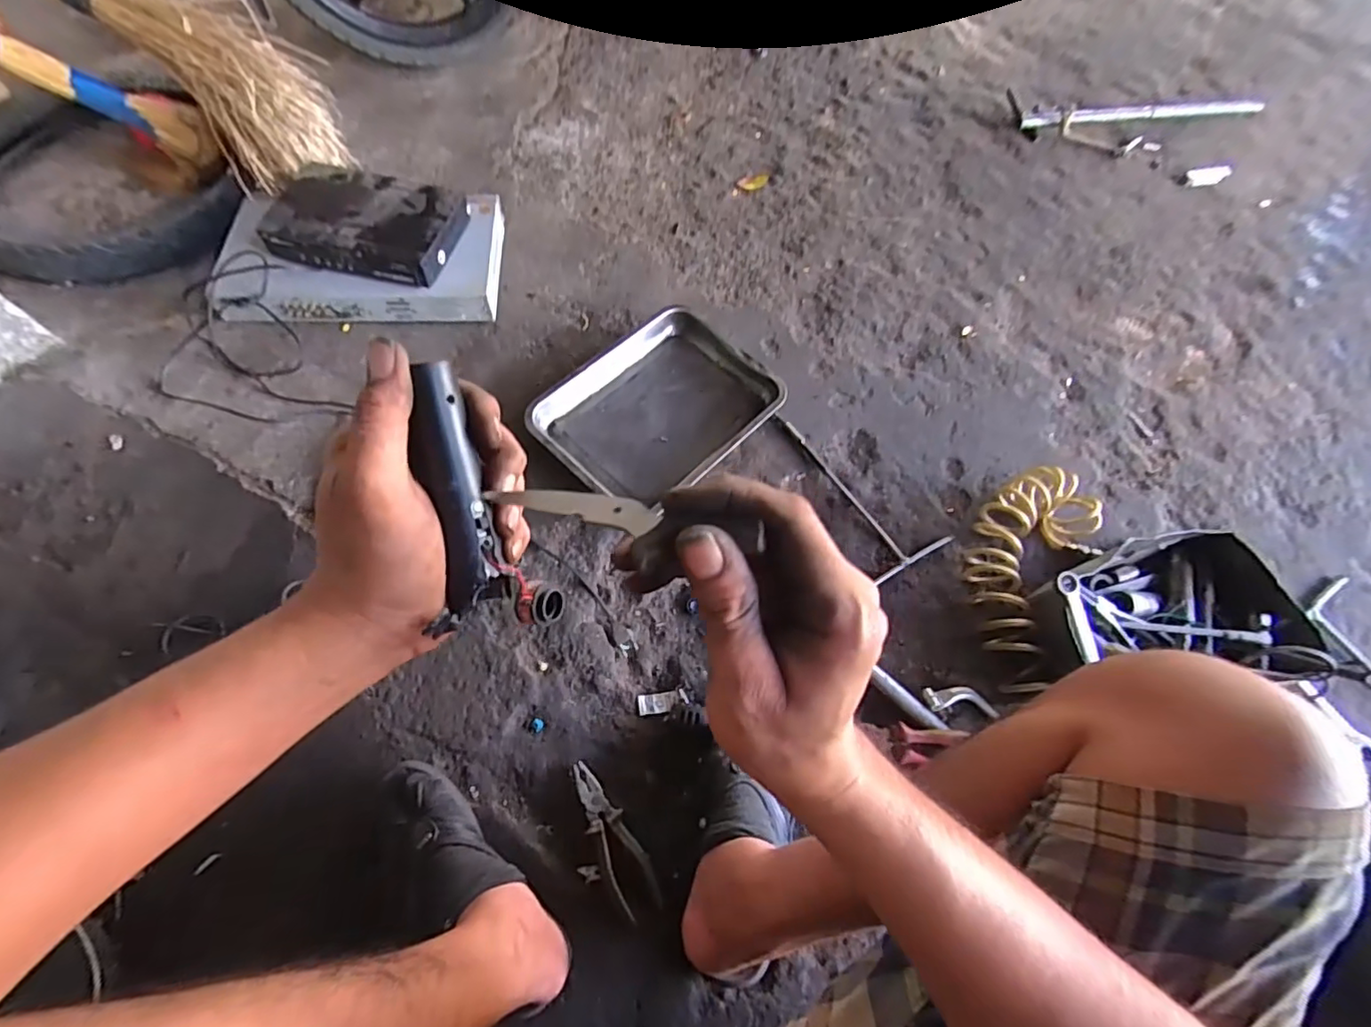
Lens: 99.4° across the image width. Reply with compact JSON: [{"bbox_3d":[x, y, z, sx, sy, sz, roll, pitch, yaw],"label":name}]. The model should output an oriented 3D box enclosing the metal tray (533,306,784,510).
[{"bbox_3d":[-0.048,-0.167,0.920,0.270,0.047,0.341,43,70,15],"label":"metal tray"}]

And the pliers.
[{"bbox_3d":[-0.085,0.372,0.673,0.047,0.021,0.173,-28,70,-15],"label":"pliers"}]

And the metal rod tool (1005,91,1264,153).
[{"bbox_3d":[1.017,-0.872,1.296,0.600,0.045,0.144,0,65,-3],"label":"metal rod tool"}]

